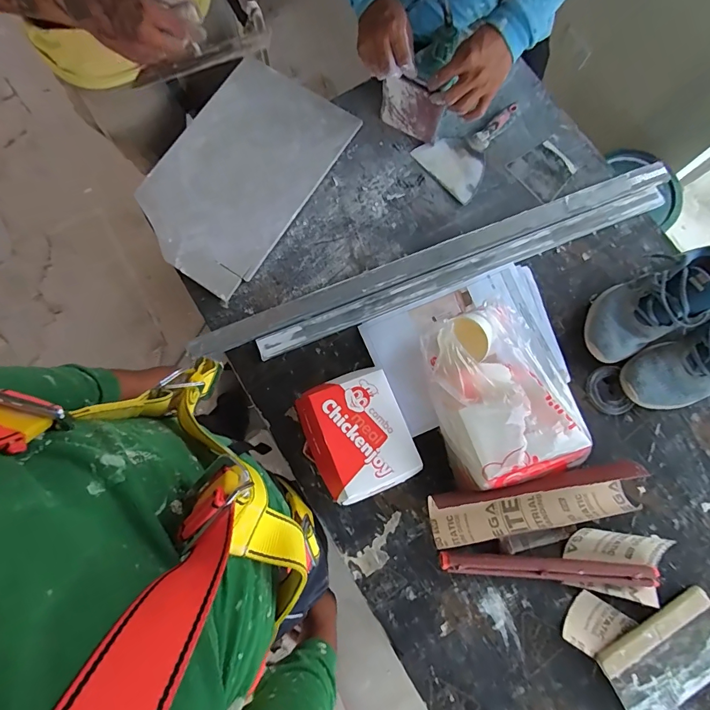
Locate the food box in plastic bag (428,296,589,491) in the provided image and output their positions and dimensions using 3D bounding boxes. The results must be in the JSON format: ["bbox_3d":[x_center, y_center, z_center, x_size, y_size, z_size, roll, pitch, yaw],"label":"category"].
[{"bbox_3d":[0.207,0.056,0.601,0.178,0.161,0.243,-17,80,-3],"label":"food box in plastic bag"}]

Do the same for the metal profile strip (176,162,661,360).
[{"bbox_3d":[0.139,-0.167,0.715,0.872,0.020,0.045,-21,80,-4],"label":"metal profile strip"}]

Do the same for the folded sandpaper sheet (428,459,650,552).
[{"bbox_3d":[0.278,0.222,0.612,0.326,0.088,0.081,-9,79,-2],"label":"folded sandpaper sheet"}]

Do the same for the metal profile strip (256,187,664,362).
[{"bbox_3d":[0.187,-0.146,0.713,0.745,0.016,0.041,-22,80,-4],"label":"metal profile strip"}]

